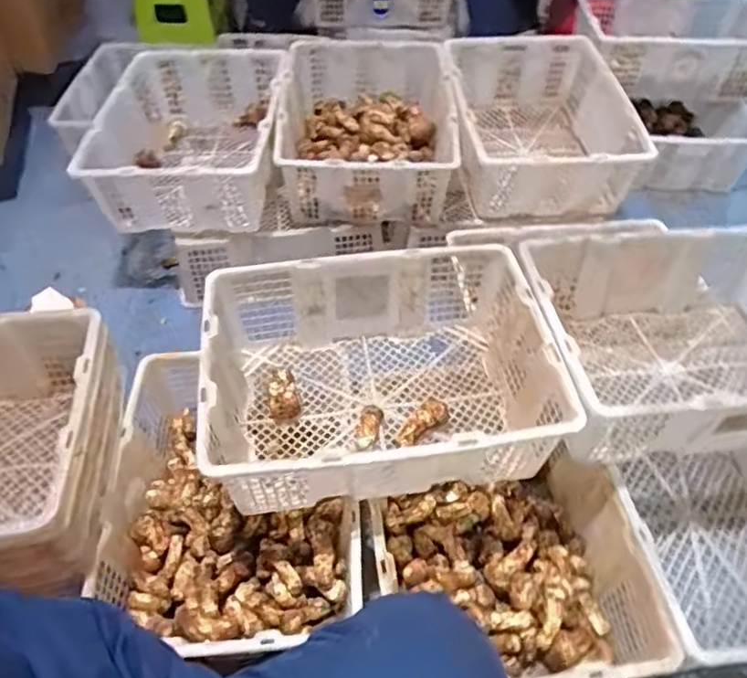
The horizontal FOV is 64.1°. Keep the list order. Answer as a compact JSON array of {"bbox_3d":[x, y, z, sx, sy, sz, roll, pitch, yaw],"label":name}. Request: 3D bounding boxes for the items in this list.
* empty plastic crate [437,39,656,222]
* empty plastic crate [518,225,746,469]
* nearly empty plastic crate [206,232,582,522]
[{"bbox_3d":[0.369,-0.485,1.374,0.387,0.196,0.486,0,49,-1],"label":"empty plastic crate"},{"bbox_3d":[0.489,-0.016,0.963,0.503,0.186,0.402,-5,49,-6],"label":"empty plastic crate"},{"bbox_3d":[0.007,0.067,0.899,0.482,0.202,0.369,-8,50,-8],"label":"nearly empty plastic crate"}]

